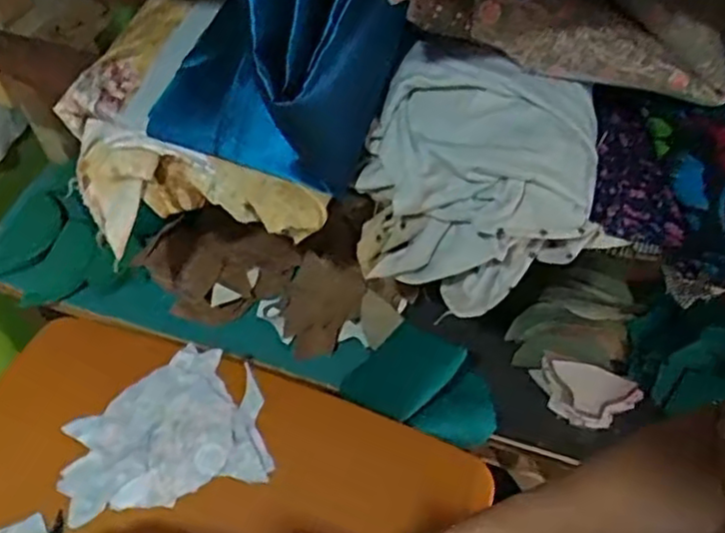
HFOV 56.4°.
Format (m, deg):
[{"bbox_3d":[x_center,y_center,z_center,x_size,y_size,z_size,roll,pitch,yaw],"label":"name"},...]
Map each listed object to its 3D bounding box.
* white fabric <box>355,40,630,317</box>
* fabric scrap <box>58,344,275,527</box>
[{"bbox_3d":[0.103,-0.066,0.569,0.203,0.162,0.128,14,55,8],"label":"white fabric"},{"bbox_3d":[-0.181,0.146,0.619,0.173,0.009,0.139,-13,55,-10],"label":"fabric scrap"}]

